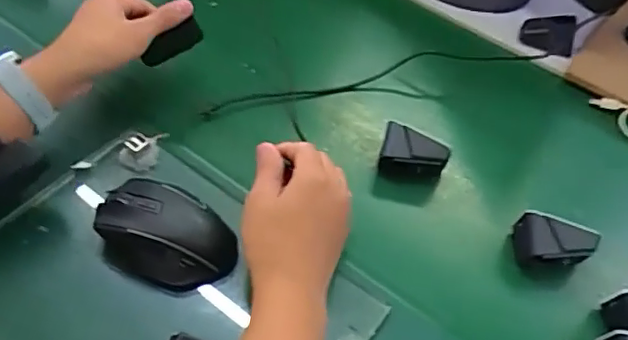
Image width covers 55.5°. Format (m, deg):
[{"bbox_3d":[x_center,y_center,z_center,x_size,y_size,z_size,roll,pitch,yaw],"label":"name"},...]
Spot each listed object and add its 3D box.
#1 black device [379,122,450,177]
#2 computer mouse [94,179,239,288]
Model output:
[{"bbox_3d":[0.098,-0.014,0.594,0.063,0.039,0.038,15,50,6],"label":"black device"},{"bbox_3d":[-0.122,0.053,0.492,0.113,0.047,0.072,24,52,14],"label":"computer mouse"}]

